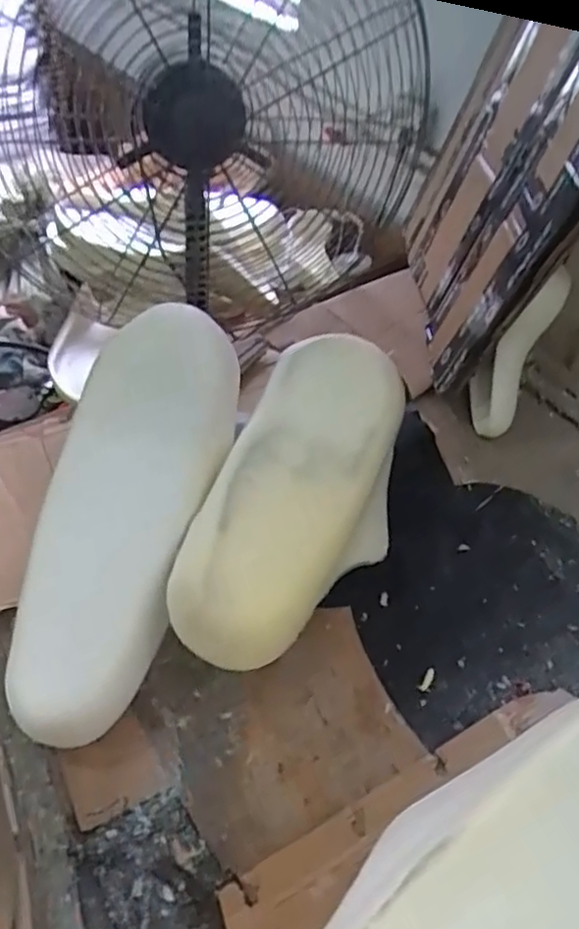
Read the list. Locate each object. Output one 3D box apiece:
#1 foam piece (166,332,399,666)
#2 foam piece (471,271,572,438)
[{"bbox_3d":[0.021,0.022,0.750,0.177,0.076,0.422,16,47,9],"label":"foam piece"},{"bbox_3d":[0.302,-0.145,0.901,0.062,0.225,0.069,33,27,21],"label":"foam piece"}]

